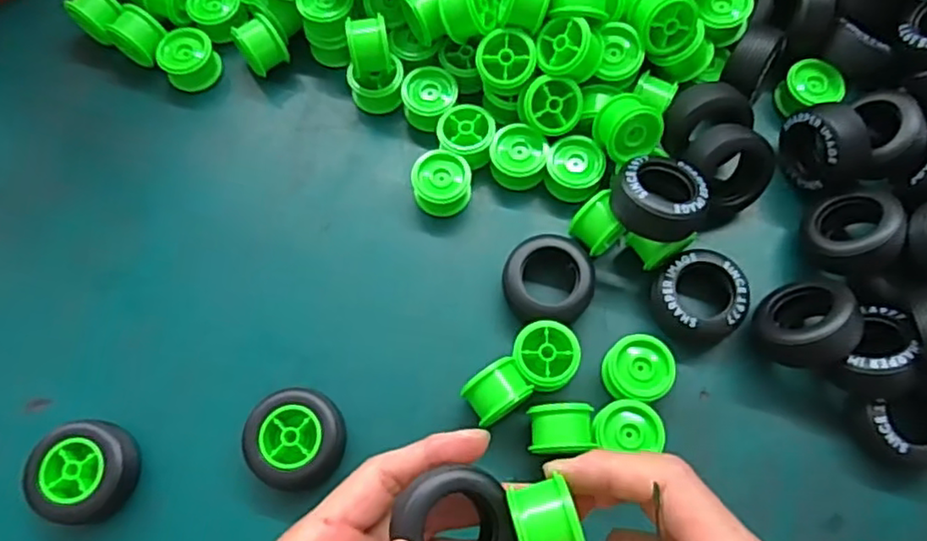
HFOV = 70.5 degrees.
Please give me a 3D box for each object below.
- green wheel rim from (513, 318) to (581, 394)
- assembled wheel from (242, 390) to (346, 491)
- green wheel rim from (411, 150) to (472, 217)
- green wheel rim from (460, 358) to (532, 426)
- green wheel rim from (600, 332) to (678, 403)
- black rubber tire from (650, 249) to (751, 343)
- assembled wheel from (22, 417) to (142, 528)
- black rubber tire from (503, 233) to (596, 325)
[{"bbox_3d":[0.044,0.046,0.348,0.034,0.021,0.034,0,70,1],"label":"green wheel rim"},{"bbox_3d":[-0.085,0.086,0.335,0.046,0.022,0.048,0,70,1],"label":"assembled wheel"},{"bbox_3d":[-0.012,-0.050,0.384,0.033,0.026,0.034,0,70,1],"label":"green wheel rim"},{"bbox_3d":[0.018,0.064,0.339,0.032,0.031,0.023,-35,73,-11],"label":"green wheel rim"},{"bbox_3d":[0.091,0.053,0.346,0.035,0.022,0.033,0,70,1],"label":"green wheel rim"},{"bbox_3d":[0.129,0.015,0.358,0.046,0.026,0.046,0,70,1],"label":"black rubber tire"},{"bbox_3d":[-0.190,0.102,0.332,0.046,0.027,0.047,4,70,3],"label":"assembled wheel"},{"bbox_3d":[0.046,0.007,0.363,0.047,0.024,0.046,2,70,2],"label":"black rubber tire"}]

